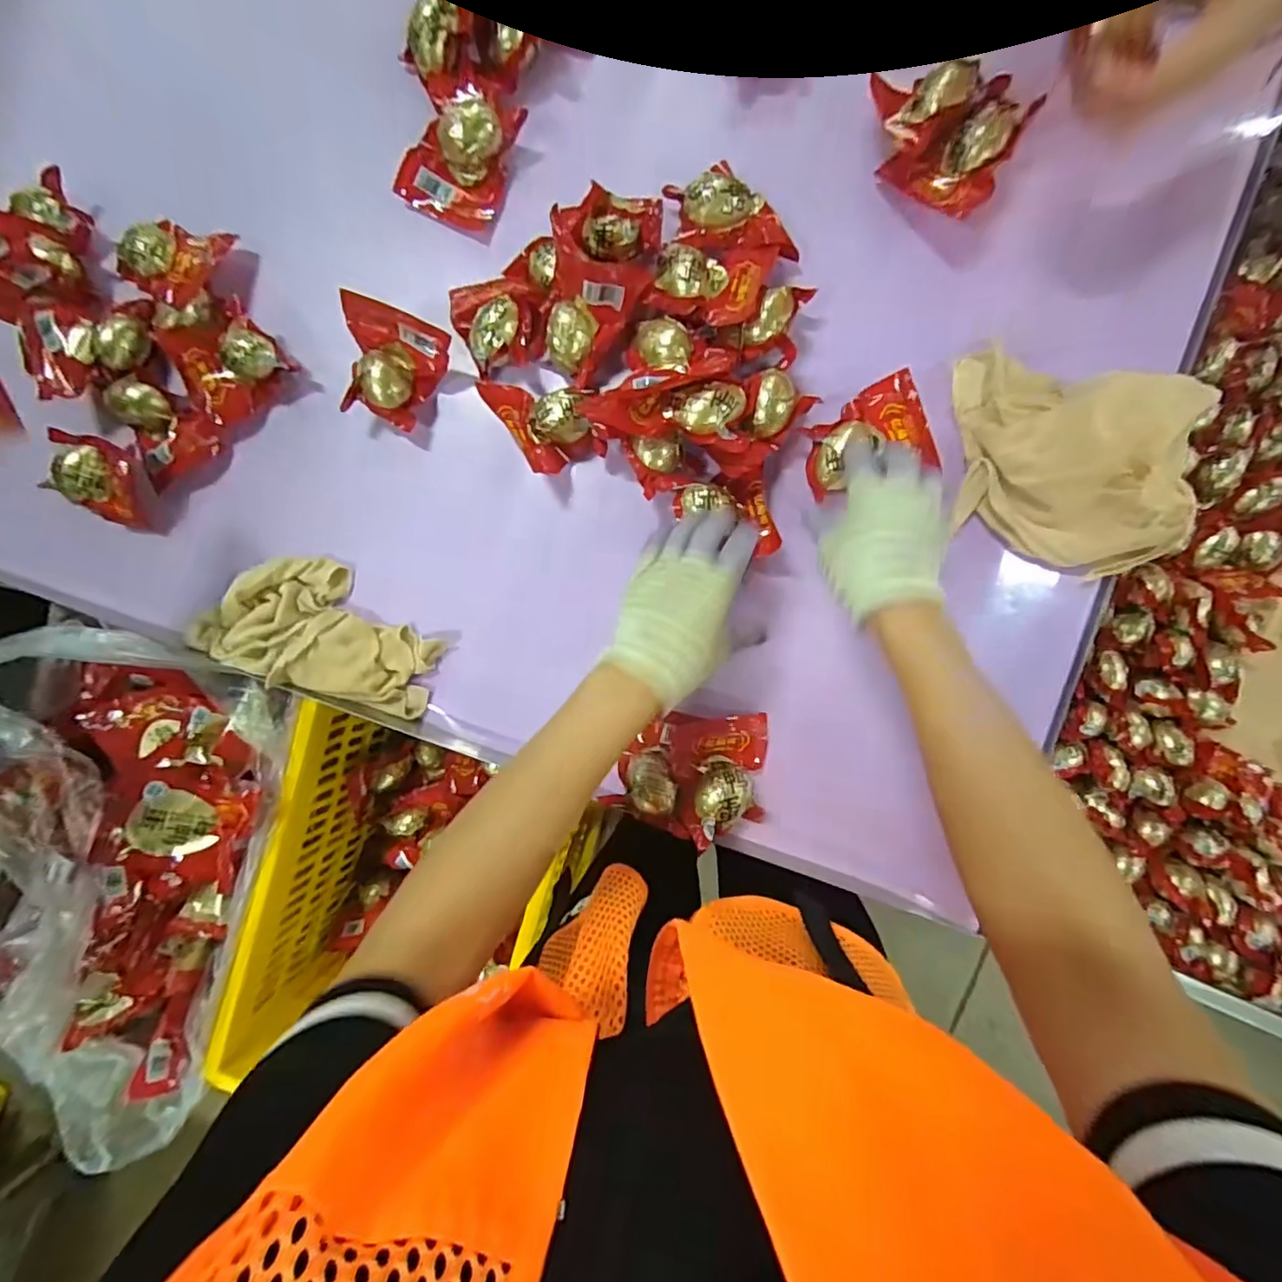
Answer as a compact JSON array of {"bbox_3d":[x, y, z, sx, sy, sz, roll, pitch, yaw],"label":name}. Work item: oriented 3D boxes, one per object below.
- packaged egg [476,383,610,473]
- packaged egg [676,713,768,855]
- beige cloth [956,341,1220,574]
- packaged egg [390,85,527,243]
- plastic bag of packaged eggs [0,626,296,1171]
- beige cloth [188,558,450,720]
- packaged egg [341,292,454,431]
[{"bbox_3d":[-0.084,-0.200,0.518,0.070,0.038,0.104,-34,88,5],"label":"packaged egg"},{"bbox_3d":[0.072,0.123,0.517,0.077,0.047,0.107,2,91,5],"label":"packaged egg"},{"bbox_3d":[0.347,-0.149,0.470,0.175,0.077,0.178,11,92,5],"label":"beige cloth"},{"bbox_3d":[-0.172,-0.455,0.543,0.101,0.045,0.113,22,93,5],"label":"packaged egg"},{"bbox_3d":[-0.544,0.229,0.586,0.284,0.154,0.477,16,92,5],"label":"plastic bag of packaged eggs"},{"bbox_3d":[-0.304,-0.010,0.552,0.229,0.039,0.122,23,93,5],"label":"beige cloth"},{"bbox_3d":[-0.228,-0.254,0.537,0.085,0.056,0.097,24,93,5],"label":"packaged egg"}]

